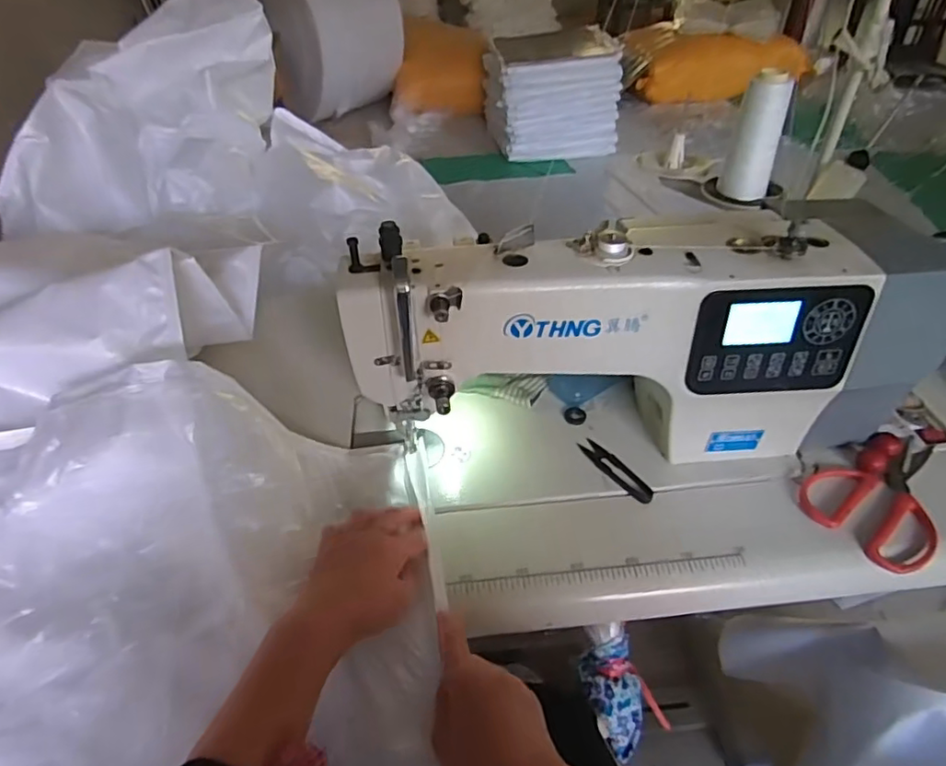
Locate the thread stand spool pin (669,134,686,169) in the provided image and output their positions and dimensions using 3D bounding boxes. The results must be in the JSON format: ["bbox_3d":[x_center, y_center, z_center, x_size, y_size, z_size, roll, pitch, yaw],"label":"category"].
[{"bbox_3d":[0.334,-0.376,0.964,0.022,0.049,0.027,14,45,15],"label":"thread stand spool pin"}]

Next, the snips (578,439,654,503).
[{"bbox_3d":[0.152,0.090,0.625,0.023,0.007,0.097,-23,47,-23],"label":"snips"}]

